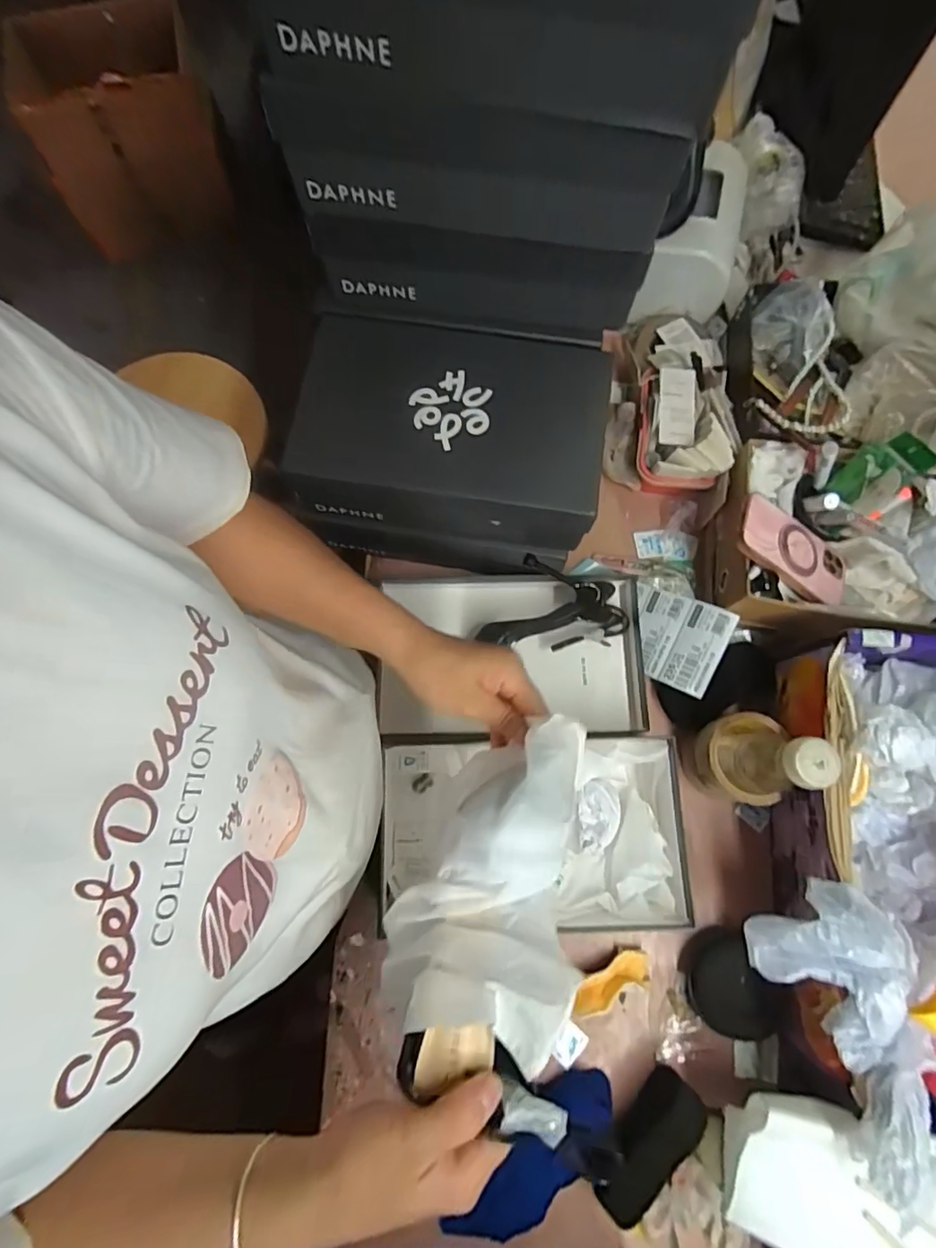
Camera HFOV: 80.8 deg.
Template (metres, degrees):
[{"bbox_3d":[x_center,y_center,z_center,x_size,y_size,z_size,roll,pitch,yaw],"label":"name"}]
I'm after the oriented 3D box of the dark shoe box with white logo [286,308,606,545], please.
[{"bbox_3d":[-0.016,-0.194,0.569,0.288,0.096,0.180,8,76,3],"label":"dark shoe box with white logo"}]

